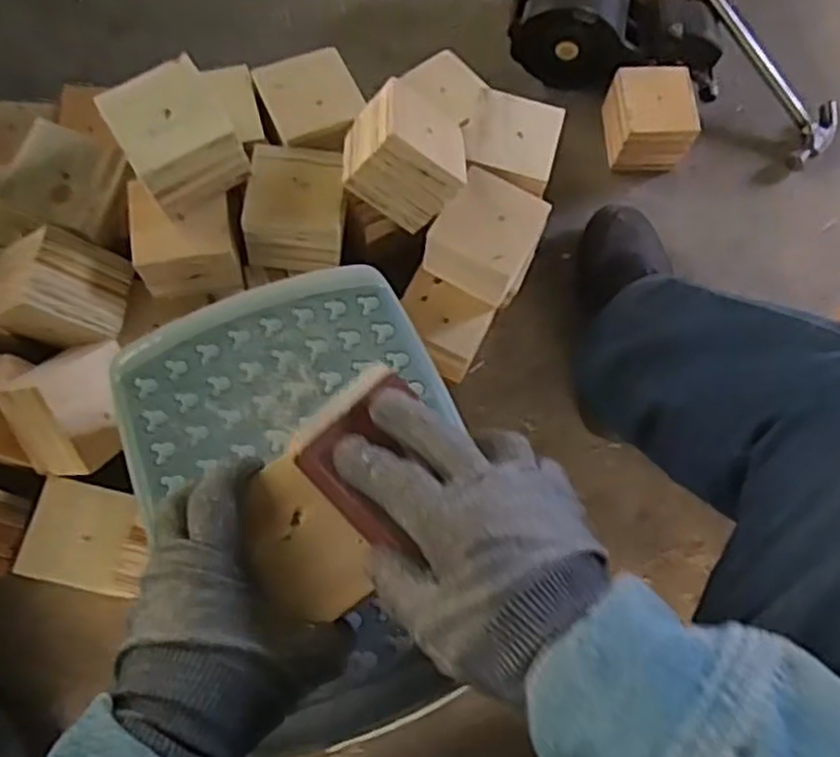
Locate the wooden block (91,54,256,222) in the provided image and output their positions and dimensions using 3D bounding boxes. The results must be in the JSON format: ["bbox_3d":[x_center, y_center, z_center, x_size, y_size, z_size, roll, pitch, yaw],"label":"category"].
[{"bbox_3d":[-0.230,-0.224,0.725,0.102,0.086,0.104,-28,76,-11],"label":"wooden block"}]

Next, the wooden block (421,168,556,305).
[{"bbox_3d":[0.068,-0.142,0.794,0.098,0.090,0.112,31,73,7],"label":"wooden block"}]

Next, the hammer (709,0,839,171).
[{"bbox_3d":[0.404,-0.444,0.968,0.097,0.025,0.376,-41,98,-14],"label":"hammer"}]

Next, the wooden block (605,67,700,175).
[{"bbox_3d":[0.282,-0.319,0.940,0.093,0.094,0.099,1,72,-3],"label":"wooden block"}]

